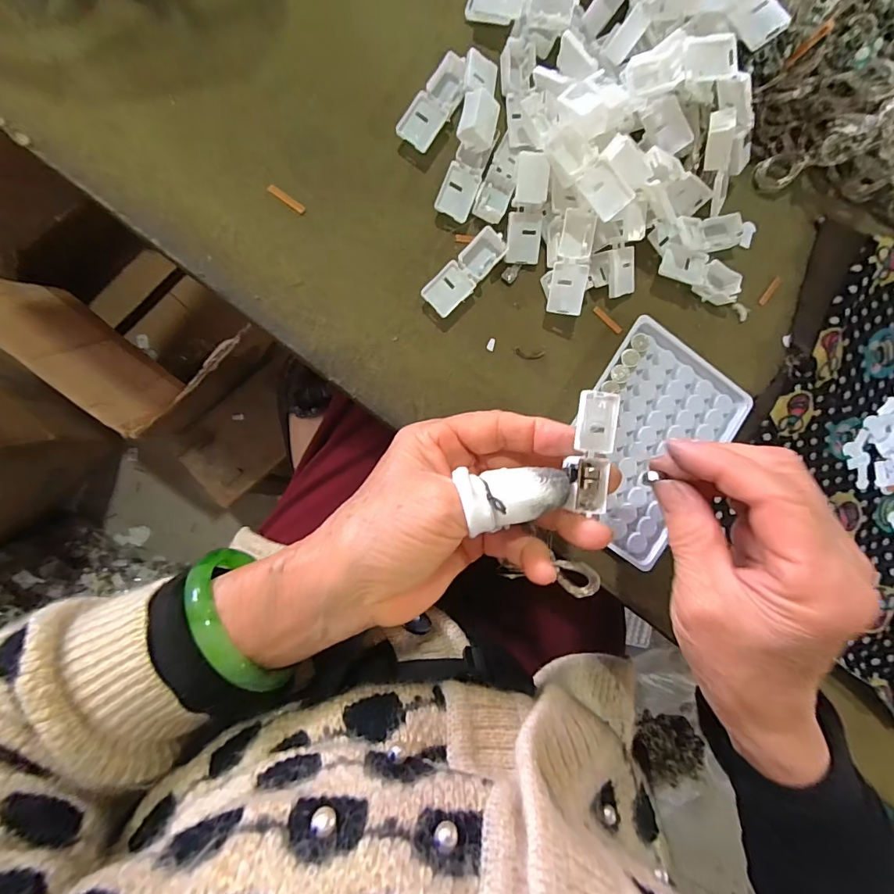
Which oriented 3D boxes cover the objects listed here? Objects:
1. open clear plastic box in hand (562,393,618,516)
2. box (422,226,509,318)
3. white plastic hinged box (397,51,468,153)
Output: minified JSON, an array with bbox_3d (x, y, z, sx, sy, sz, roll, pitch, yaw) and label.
[{"bbox_3d":[0.067,0.003,0.204,0.021,0.008,0.054,2,96,-6],"label":"open clear plastic box in hand"},{"bbox_3d":[0.011,-0.099,0.258,0.020,0.010,0.056,45,85,-8],"label":"box"},{"bbox_3d":[-0.006,-0.192,0.253,0.019,0.010,0.055,33,86,-9],"label":"white plastic hinged box"}]

